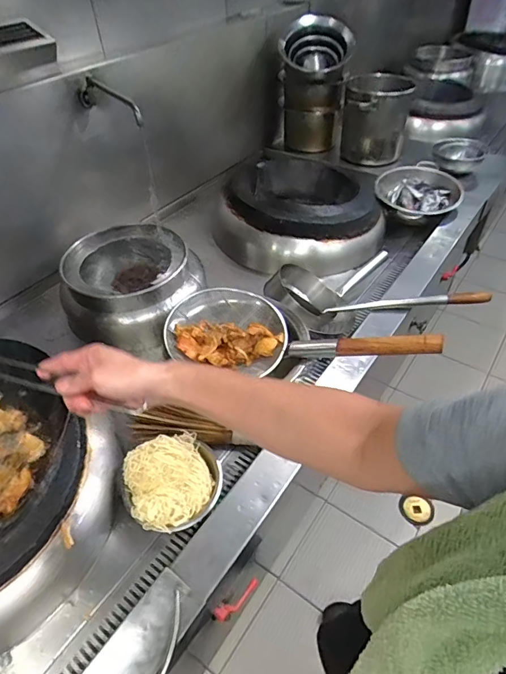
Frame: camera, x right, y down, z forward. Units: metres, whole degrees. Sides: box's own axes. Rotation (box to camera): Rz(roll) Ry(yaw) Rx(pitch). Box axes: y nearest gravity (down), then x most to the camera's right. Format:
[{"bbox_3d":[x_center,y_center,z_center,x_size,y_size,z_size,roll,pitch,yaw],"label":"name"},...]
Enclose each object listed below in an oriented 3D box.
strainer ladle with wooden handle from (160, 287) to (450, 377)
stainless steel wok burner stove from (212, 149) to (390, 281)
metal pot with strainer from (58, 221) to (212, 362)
[{"bbox_3d":[0.080,-0.012,0.837,0.489,0.113,0.177,7,46,11],"label":"strainer ladle with wooden handle"},{"bbox_3d":[0.153,-0.378,1.303,0.539,0.185,0.435,-27,49,-21],"label":"stainless steel wok burner stove"},{"bbox_3d":[-0.290,-0.121,1.063,0.275,0.191,0.291,-2,45,2],"label":"metal pot with strainer"}]

